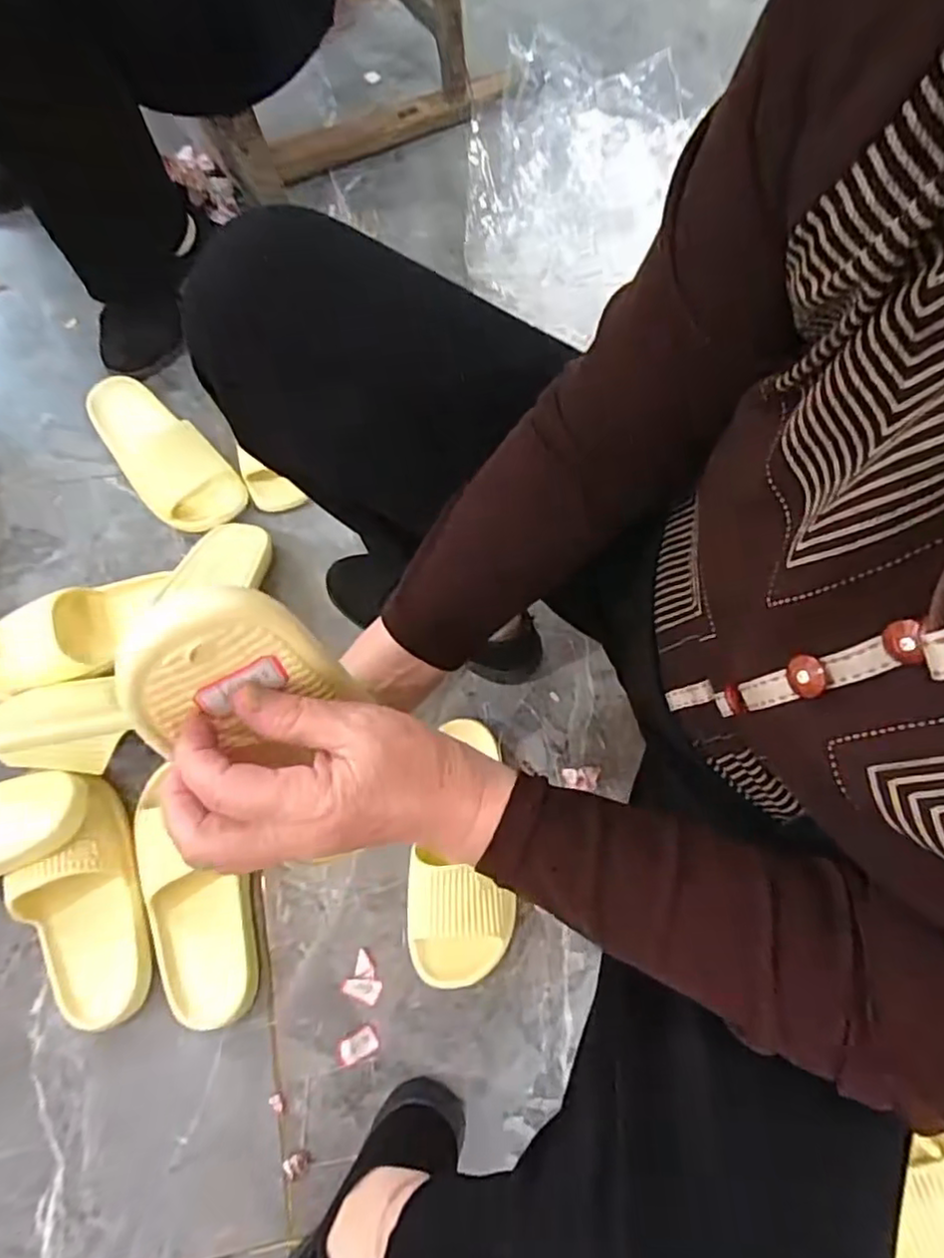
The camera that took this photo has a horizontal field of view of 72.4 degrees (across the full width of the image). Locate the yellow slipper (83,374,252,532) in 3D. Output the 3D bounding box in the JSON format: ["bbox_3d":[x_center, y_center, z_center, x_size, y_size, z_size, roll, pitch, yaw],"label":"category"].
[{"bbox_3d":[-0.377,-0.213,0.773,0.096,0.049,0.248,-43,79,-13],"label":"yellow slipper"}]

